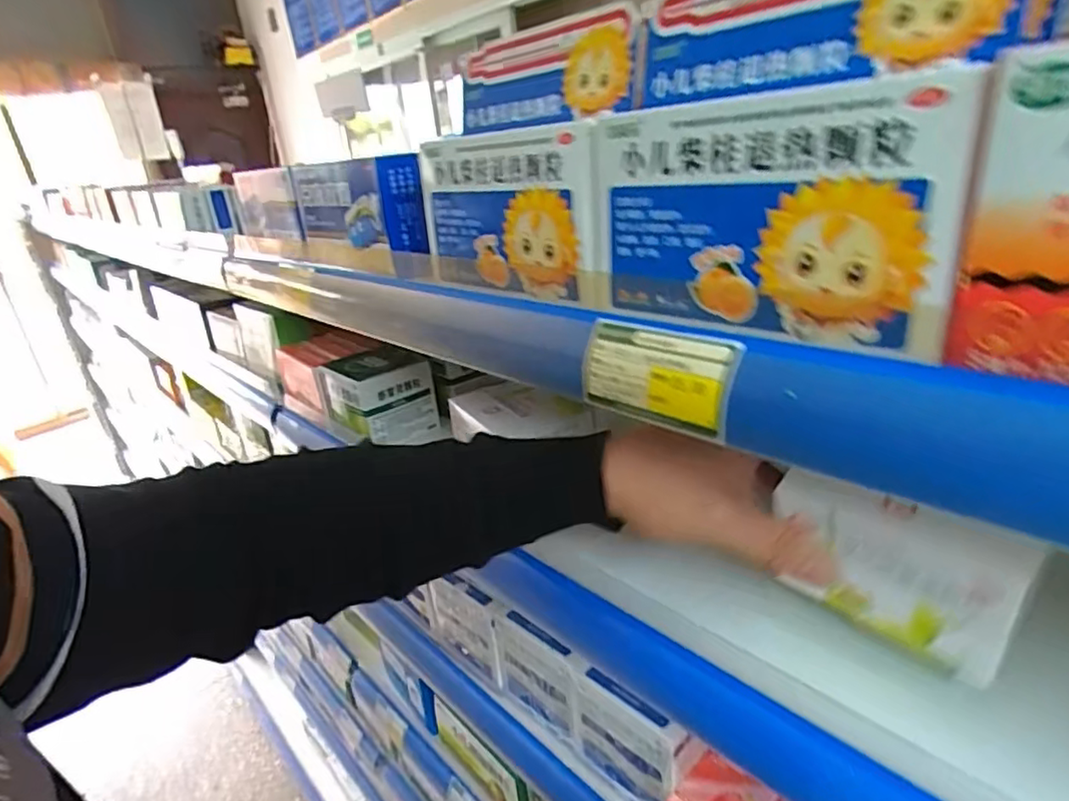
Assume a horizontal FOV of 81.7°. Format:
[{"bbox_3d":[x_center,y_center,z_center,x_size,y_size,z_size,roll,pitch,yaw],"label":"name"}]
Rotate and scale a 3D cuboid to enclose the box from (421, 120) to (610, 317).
[{"bbox_3d":[-0.016,-0.096,0.324,0.023,0.080,0.142,-21,27,-31],"label":"box"}]

